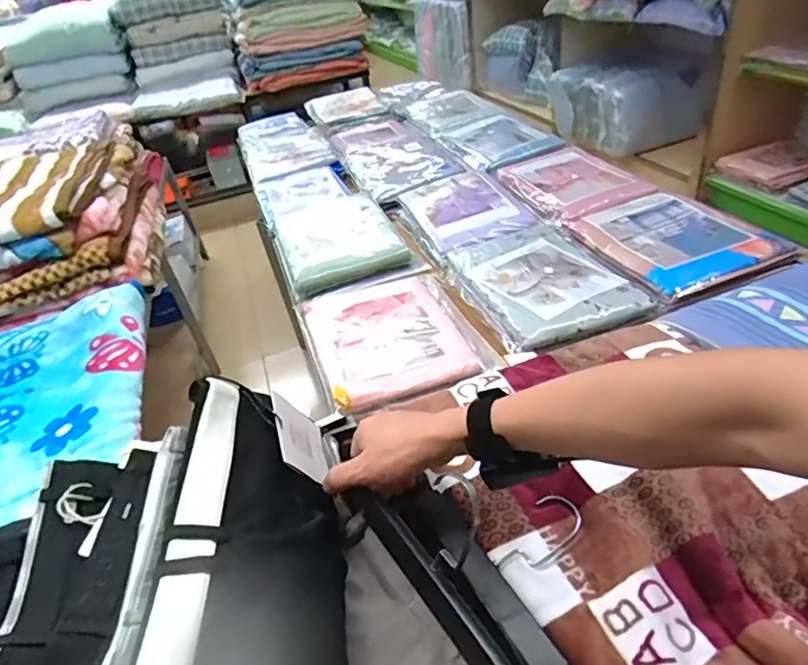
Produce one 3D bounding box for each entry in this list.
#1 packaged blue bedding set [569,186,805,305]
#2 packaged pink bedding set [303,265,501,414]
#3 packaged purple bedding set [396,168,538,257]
[{"bbox_3d":[0.592,-0.227,1.180,0.325,0.038,0.426,-17,38,-8],"label":"packaged blue bedding set"},{"bbox_3d":[-0.022,-0.008,1.041,0.316,0.061,0.398,-19,38,-11],"label":"packaged pink bedding set"},{"bbox_3d":[0.165,-0.348,1.452,0.278,0.043,0.423,-18,38,-10],"label":"packaged purple bedding set"}]

